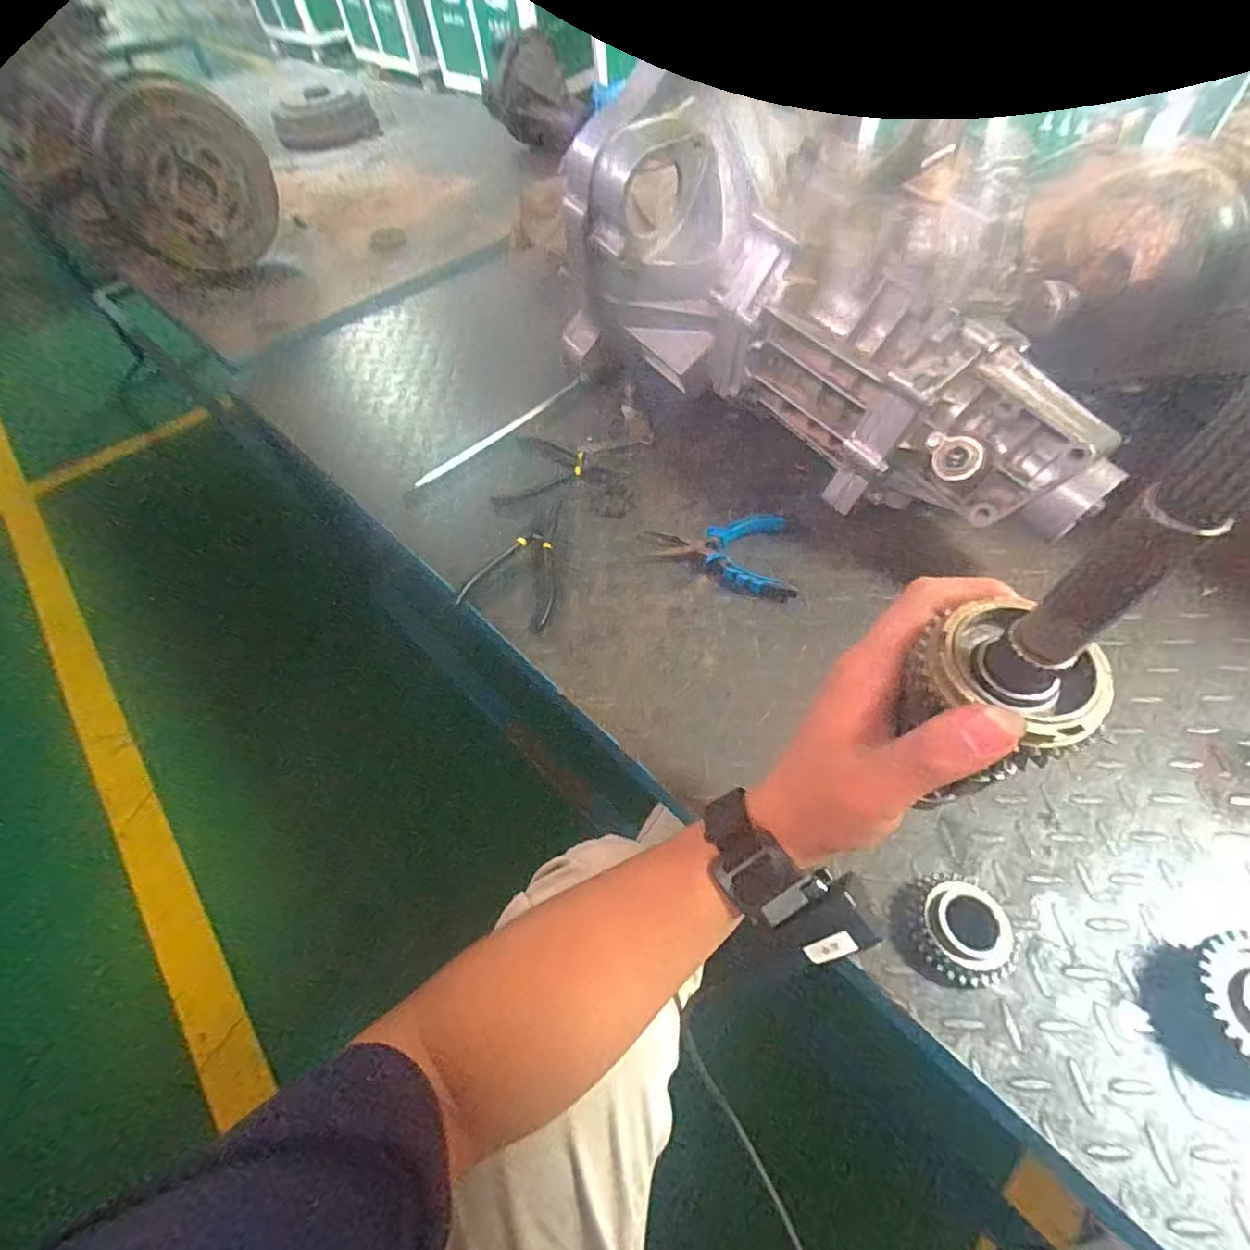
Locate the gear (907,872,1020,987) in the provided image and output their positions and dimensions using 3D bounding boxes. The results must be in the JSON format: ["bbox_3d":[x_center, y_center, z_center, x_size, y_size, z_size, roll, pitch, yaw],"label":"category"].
[{"bbox_3d":[0.218,0.195,0.366,0.063,0.029,0.061,21,60,17],"label":"gear"}]

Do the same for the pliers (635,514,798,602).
[{"bbox_3d":[0.092,-0.071,0.559,0.138,0.016,0.102,0,57,3],"label":"pliers"}]

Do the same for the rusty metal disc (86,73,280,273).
[{"bbox_3d":[-0.632,-0.642,0.835,0.067,0.215,0.243,19,60,16],"label":"rusty metal disc"}]

